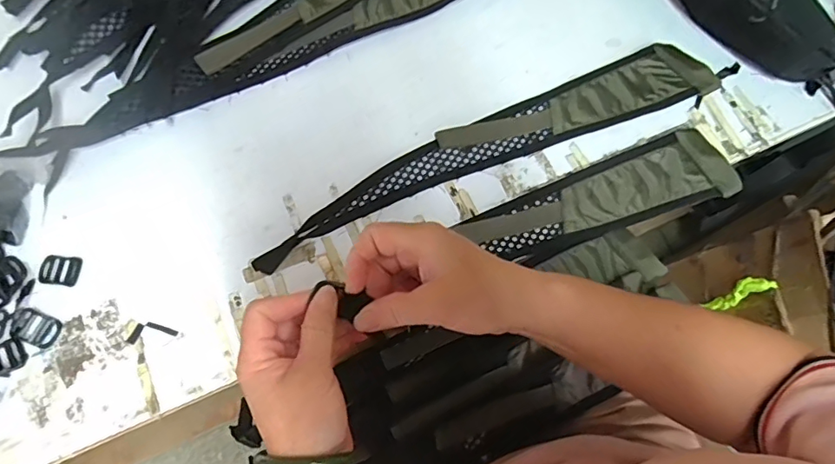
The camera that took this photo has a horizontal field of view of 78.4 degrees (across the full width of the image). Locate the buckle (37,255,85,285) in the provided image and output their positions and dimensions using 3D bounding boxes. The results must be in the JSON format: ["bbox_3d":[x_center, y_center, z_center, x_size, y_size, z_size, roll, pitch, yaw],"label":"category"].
[{"bbox_3d":[-0.323,0.034,0.462,0.033,0.004,0.027,4,73,-2],"label":"buckle"}]

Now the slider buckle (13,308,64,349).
[{"bbox_3d":[-0.334,0.083,0.447,0.042,0.004,0.024,24,73,4],"label":"slider buckle"}]

